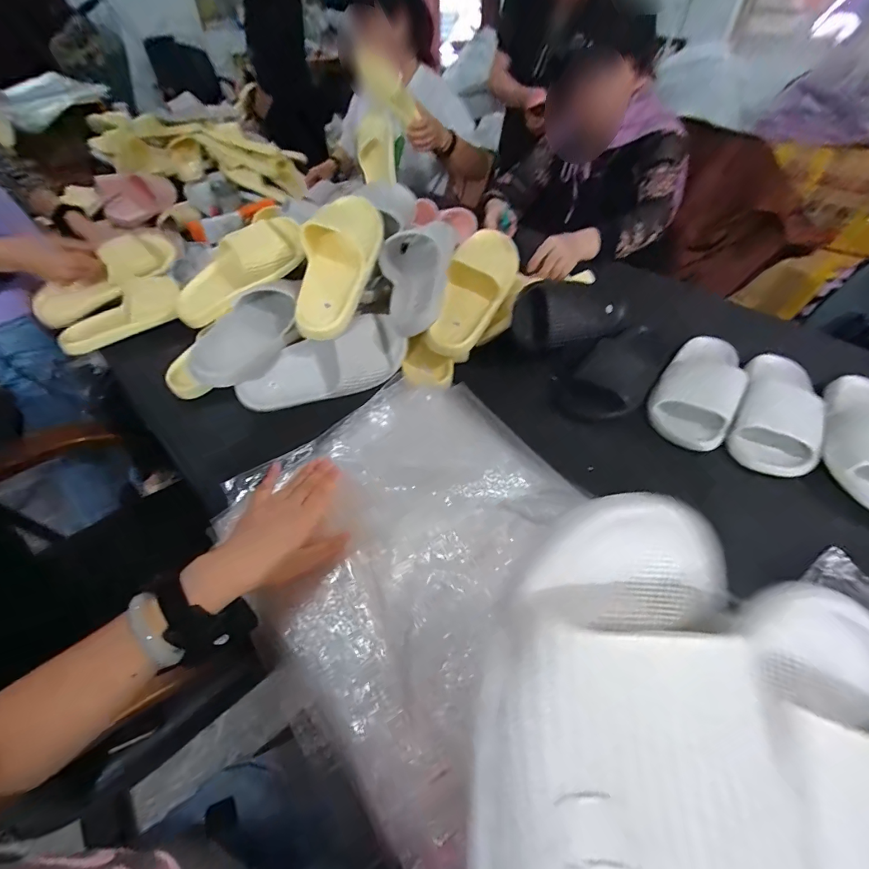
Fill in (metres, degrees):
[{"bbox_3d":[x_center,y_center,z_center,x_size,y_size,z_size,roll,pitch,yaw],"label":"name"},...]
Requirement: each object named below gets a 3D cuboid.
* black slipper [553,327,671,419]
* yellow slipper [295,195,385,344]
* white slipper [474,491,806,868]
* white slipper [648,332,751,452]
[{"bbox_3d":[0.304,-0.105,0.705,0.109,0.063,0.232,32,55,27],"label":"black slipper"},{"bbox_3d":[-0.142,-0.255,0.642,0.104,0.075,0.238,8,84,13],"label":"yellow slipper"},{"bbox_3d":[0.067,0.156,0.169,0.108,0.065,0.260,12,85,12],"label":"white slipper"},{"bbox_3d":[0.409,-0.083,0.668,0.109,0.064,0.250,25,52,23],"label":"white slipper"}]

